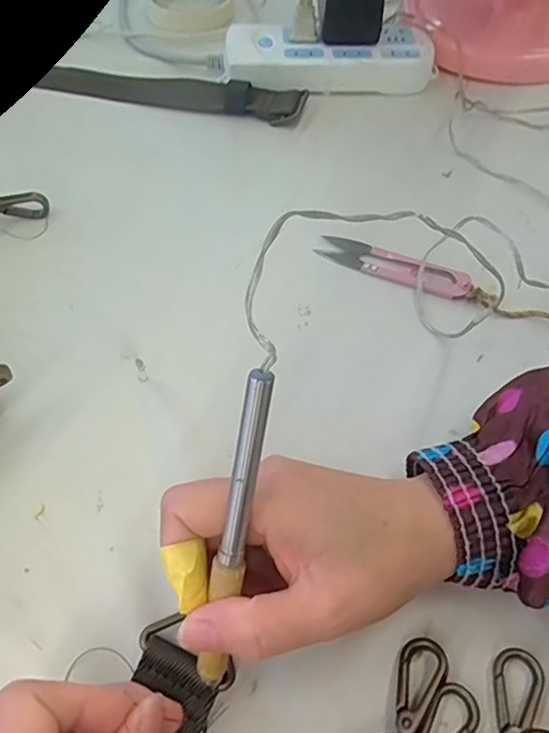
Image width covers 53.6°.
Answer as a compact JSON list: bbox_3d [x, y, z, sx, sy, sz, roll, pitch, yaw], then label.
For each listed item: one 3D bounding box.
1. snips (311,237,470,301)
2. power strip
[{"bbox_3d":[0.078,-0.068,0.359,0.100,0.013,0.022,25,59,14],"label":"snips"},{"bbox_3d":[0.050,-0.279,0.491,0.181,0.031,0.065,-1,56,-3],"label":"power strip"}]

